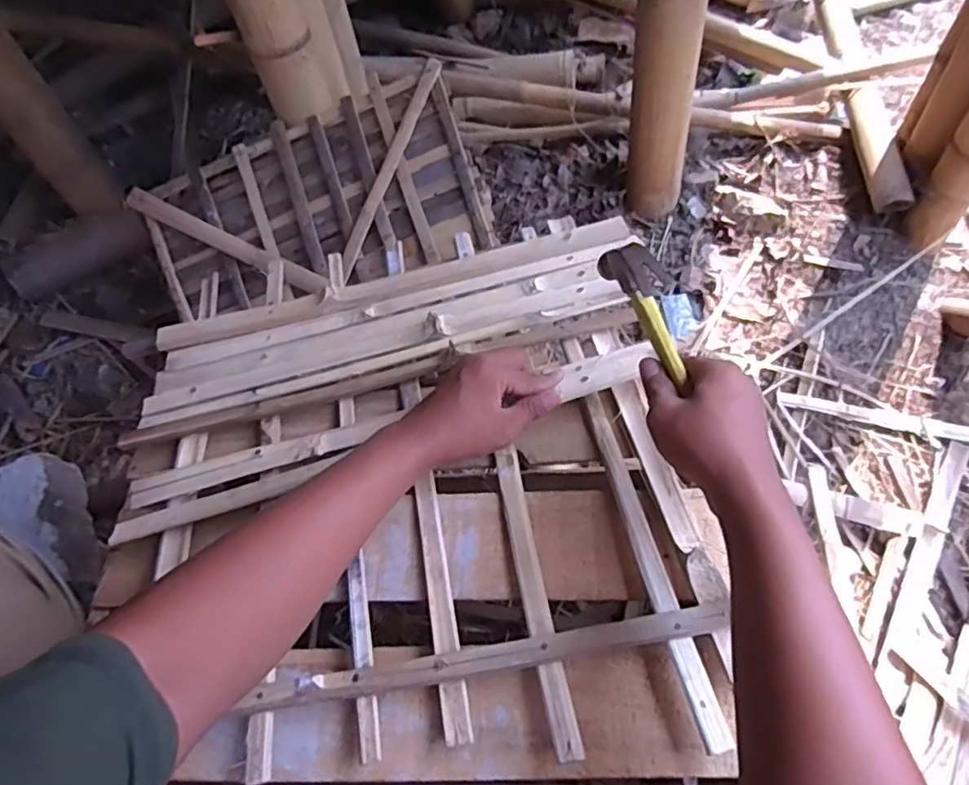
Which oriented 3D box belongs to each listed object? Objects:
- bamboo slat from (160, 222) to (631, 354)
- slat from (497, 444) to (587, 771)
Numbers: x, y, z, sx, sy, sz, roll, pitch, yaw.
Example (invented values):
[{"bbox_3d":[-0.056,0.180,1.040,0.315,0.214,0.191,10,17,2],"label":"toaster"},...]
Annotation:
[{"bbox_3d":[-0.091,-0.114,0.661,0.510,0.015,0.039,-15,57,-3],"label":"bamboo slat"},{"bbox_3d":[0.039,0.154,0.482,0.021,0.017,0.243,-11,56,0],"label":"slat"}]

